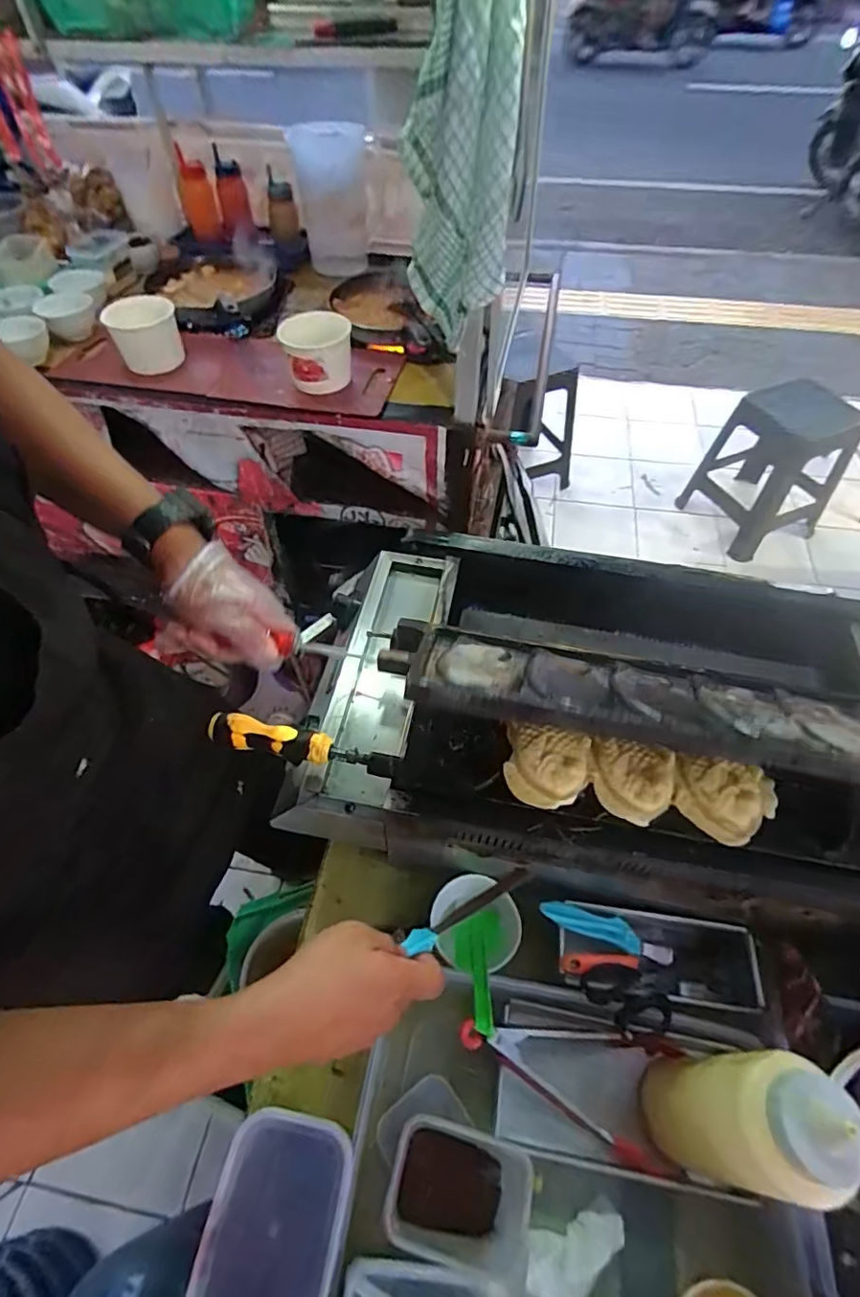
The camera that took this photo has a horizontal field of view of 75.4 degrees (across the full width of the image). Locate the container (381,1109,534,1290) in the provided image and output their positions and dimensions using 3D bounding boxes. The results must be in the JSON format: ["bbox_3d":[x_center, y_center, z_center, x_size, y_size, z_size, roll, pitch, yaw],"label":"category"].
[{"bbox_3d":[0.020,0.440,0.456,0.097,0.088,0.077,12,55,9],"label":"container"}]

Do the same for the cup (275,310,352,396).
[{"bbox_3d":[-0.169,-0.450,0.846,0.102,0.081,0.086,-11,55,-7],"label":"cup"}]

